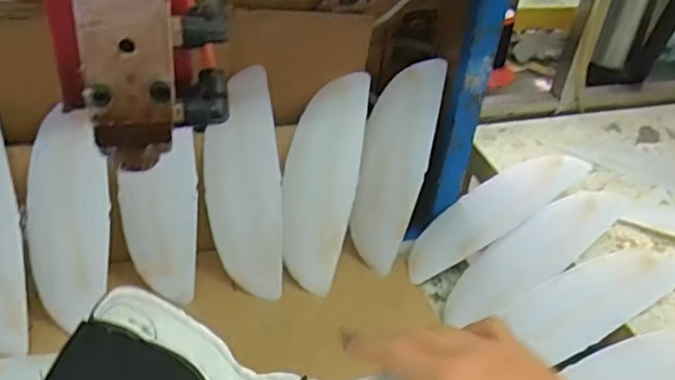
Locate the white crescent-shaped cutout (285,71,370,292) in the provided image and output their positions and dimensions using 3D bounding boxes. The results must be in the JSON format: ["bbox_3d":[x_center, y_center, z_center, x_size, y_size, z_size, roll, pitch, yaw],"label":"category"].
[{"bbox_3d":[-0.016,-0.011,0.631,0.071,0.215,0.008,11,-3,5],"label":"white crescent-shaped cutout"}]

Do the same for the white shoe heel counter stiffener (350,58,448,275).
[{"bbox_3d":[0.059,-0.026,0.649,0.068,0.215,0.006,11,5,18],"label":"white shoe heel counter stiffener"}]

